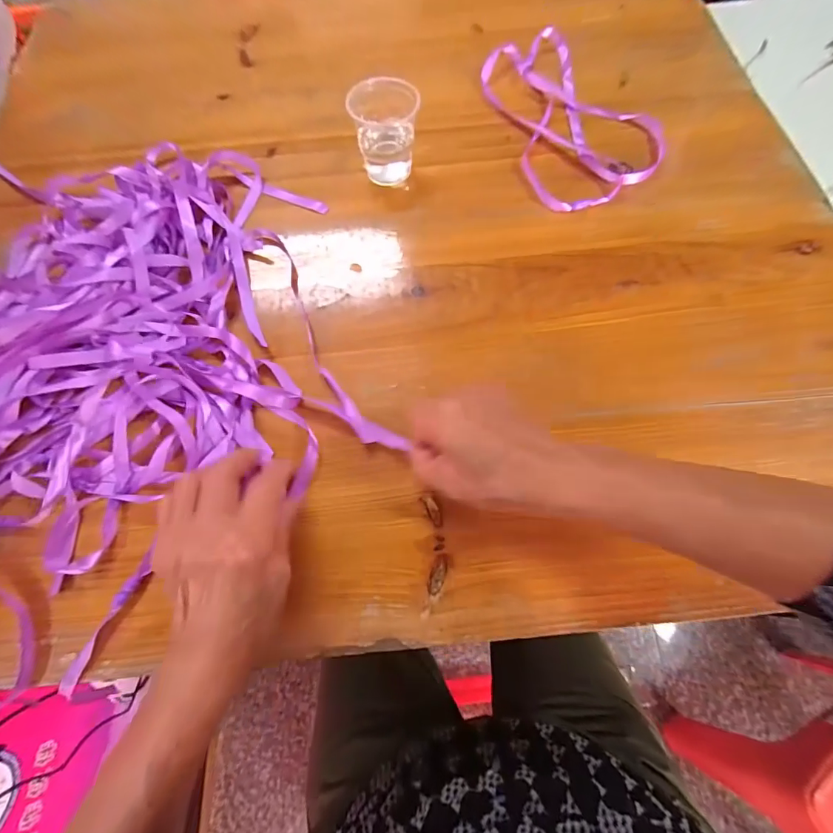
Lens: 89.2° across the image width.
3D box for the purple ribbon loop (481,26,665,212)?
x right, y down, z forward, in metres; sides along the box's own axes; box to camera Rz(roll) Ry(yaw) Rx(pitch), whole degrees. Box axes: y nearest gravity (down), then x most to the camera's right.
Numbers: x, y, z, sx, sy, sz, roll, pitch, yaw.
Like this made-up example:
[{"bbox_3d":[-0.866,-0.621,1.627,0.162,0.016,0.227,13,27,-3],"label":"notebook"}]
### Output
[{"bbox_3d":[0.154,-0.315,0.442,0.144,0.018,0.248,-19,69,-5],"label":"purple ribbon loop"}]

